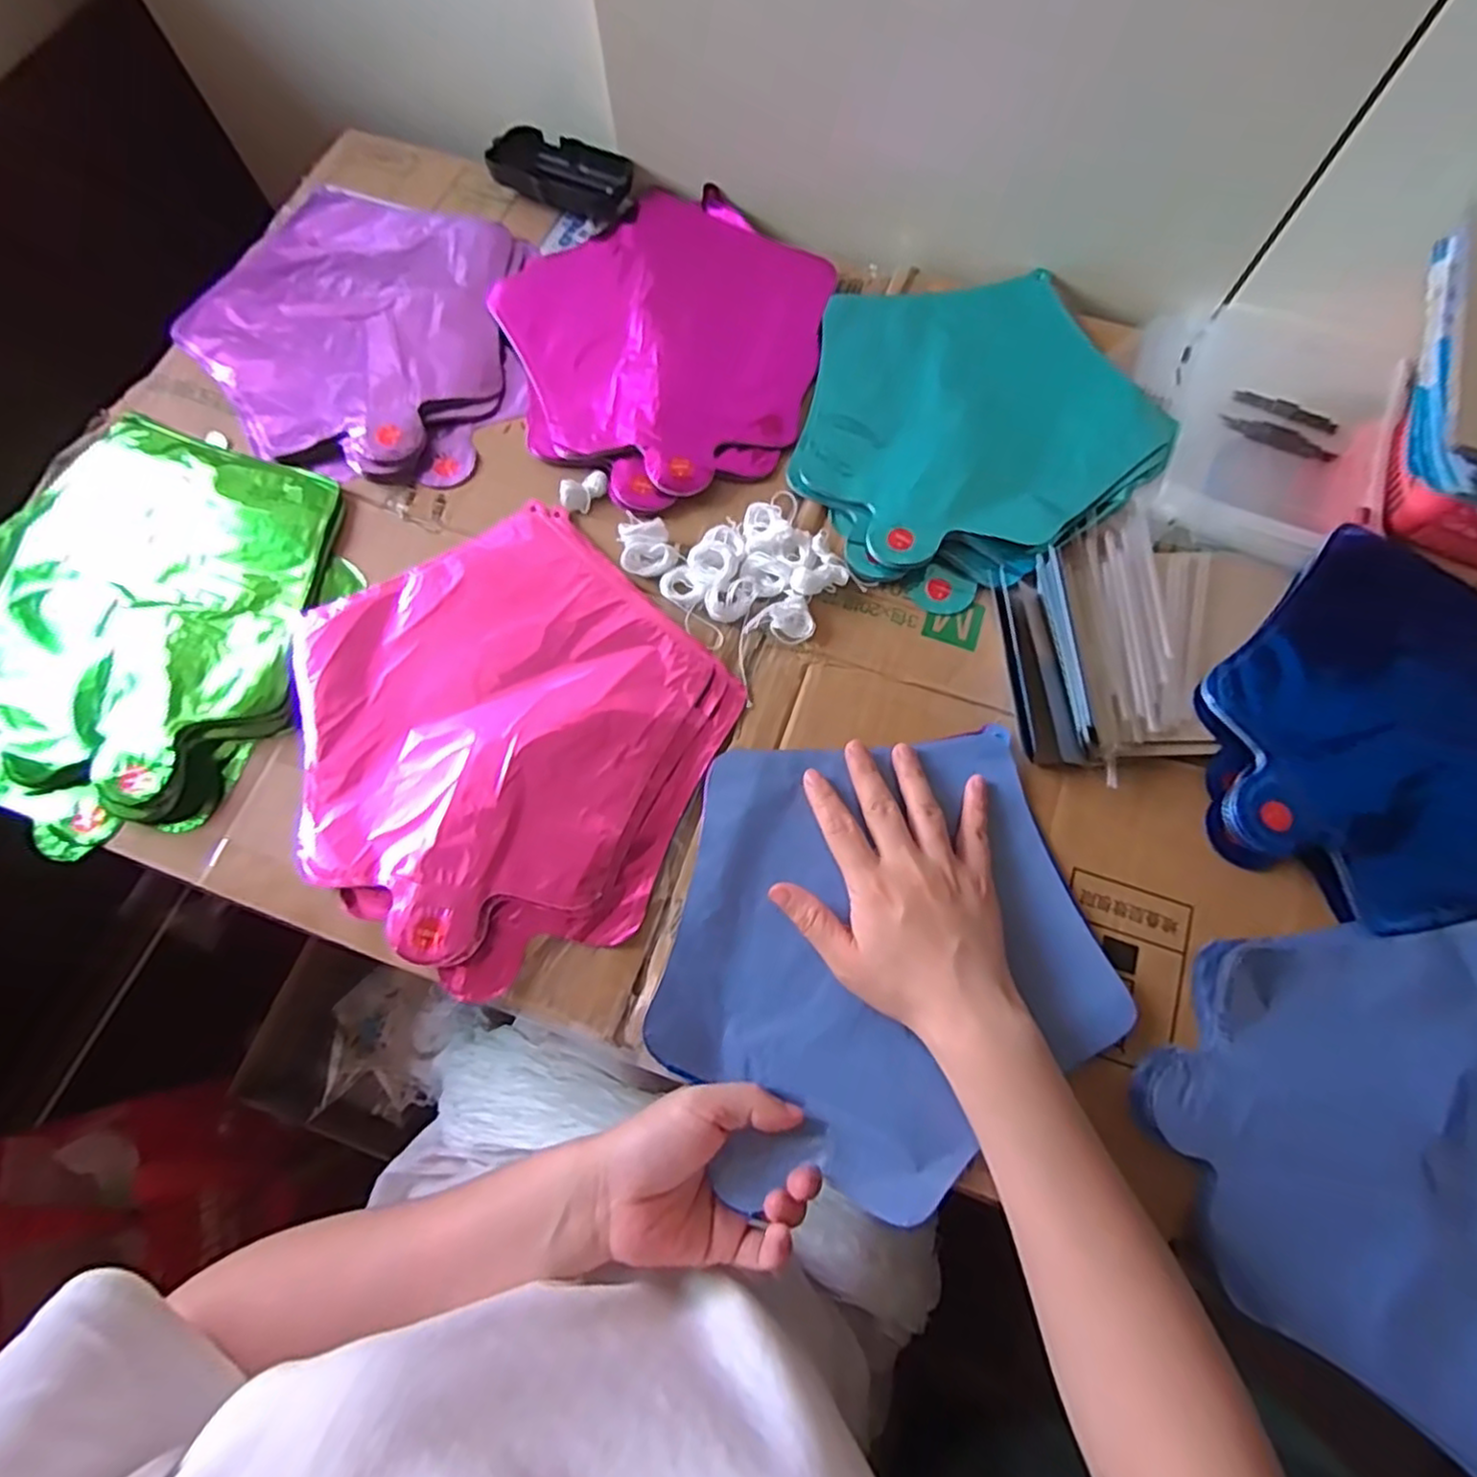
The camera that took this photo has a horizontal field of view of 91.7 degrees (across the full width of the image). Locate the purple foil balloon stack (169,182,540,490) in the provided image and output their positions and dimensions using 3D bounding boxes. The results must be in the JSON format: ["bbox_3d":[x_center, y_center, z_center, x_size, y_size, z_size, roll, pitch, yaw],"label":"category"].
[{"bbox_3d":[-0.262,-0.290,0.502,0.243,0.021,0.234,14,72,5],"label":"purple foil balloon stack"}]

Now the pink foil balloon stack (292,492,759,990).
[{"bbox_3d":[-0.133,-0.006,0.402,0.225,0.018,0.243,-43,77,-13],"label":"pink foil balloon stack"}]

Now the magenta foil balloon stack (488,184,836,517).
[{"bbox_3d":[-0.042,-0.280,0.498,0.229,0.024,0.246,-24,73,-7],"label":"magenta foil balloon stack"}]

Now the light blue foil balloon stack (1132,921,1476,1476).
[{"bbox_3d":[0.325,0.193,0.337,0.230,0.018,0.215,43,77,13],"label":"light blue foil balloon stack"}]

